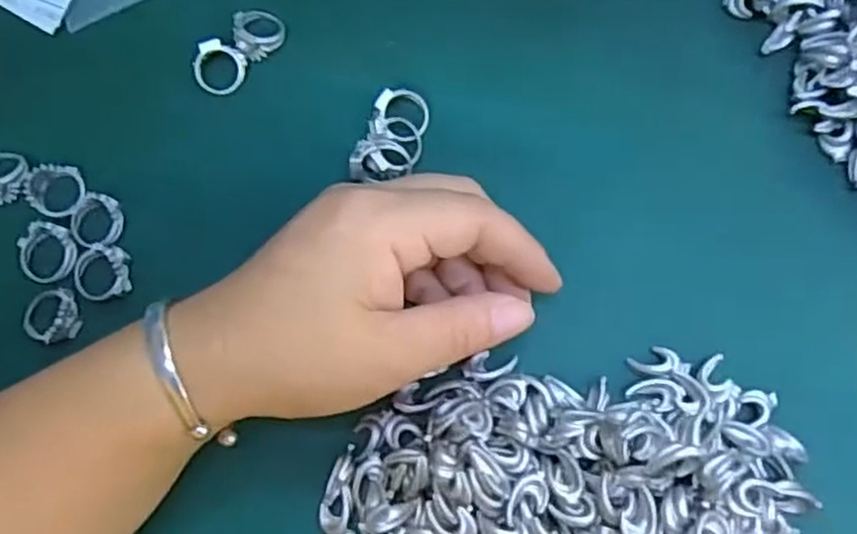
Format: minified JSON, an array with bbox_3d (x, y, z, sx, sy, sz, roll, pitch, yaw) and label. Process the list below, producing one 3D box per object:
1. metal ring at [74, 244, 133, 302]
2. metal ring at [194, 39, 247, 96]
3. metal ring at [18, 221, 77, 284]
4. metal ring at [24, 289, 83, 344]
[{"bbox_3d":[-0.131,0.002,0.291,0.022,0.008,0.021,-1,76,4],"label":"metal ring"},{"bbox_3d":[-0.087,-0.082,0.306,0.021,0.004,0.021,-2,111,-6],"label":"metal ring"},{"bbox_3d":[-0.153,-0.006,0.293,0.023,0.010,0.023,2,75,1],"label":"metal ring"},{"bbox_3d":[-0.150,0.019,0.288,0.022,0.006,0.021,-1,76,4],"label":"metal ring"}]

